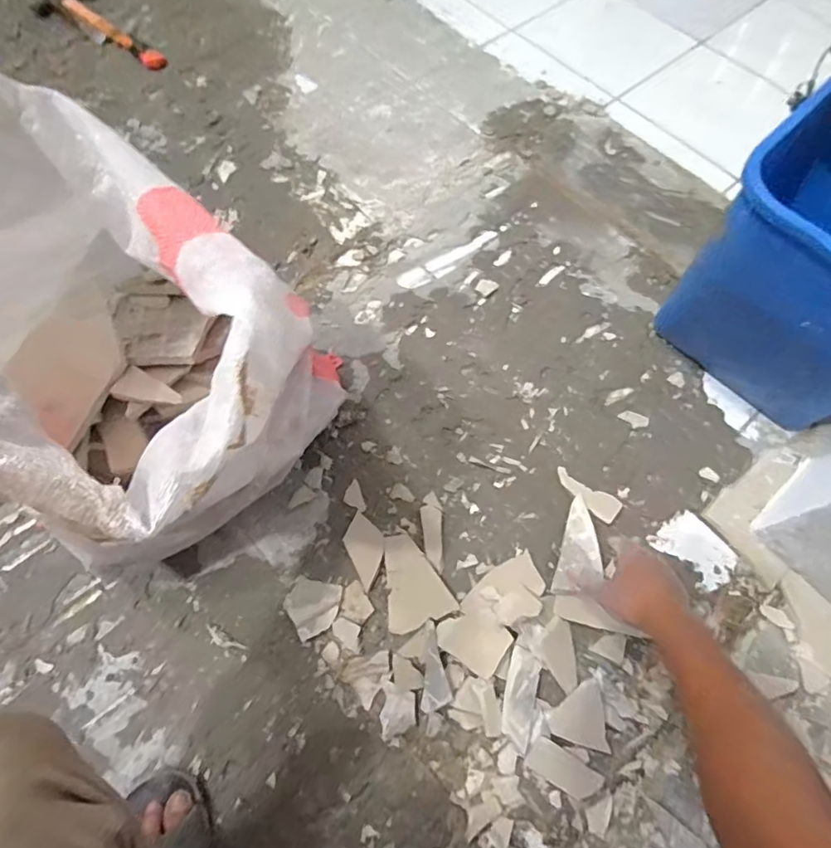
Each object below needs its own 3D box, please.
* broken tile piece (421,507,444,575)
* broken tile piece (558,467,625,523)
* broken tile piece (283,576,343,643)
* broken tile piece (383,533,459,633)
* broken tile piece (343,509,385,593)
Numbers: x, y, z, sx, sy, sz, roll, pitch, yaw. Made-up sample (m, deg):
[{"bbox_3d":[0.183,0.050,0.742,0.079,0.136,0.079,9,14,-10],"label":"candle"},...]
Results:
[{"bbox_3d":[0.025,0.151,0.694,0.027,0.012,0.084,-4,67,-4],"label":"broken tile piece"},{"bbox_3d":[0.236,0.099,0.725,0.095,0.015,0.036,33,69,12],"label":"broken tile piece"},{"bbox_3d":[-0.131,0.230,0.653,0.067,0.009,0.069,13,67,3],"label":"broken tile piece"},{"bbox_3d":[-0.008,0.198,0.665,0.082,0.004,0.112,-20,69,-10],"label":"broken tile piece"},{"bbox_3d":[-0.064,0.163,0.688,0.048,0.007,0.091,-25,70,-12],"label":"broken tile piece"}]

